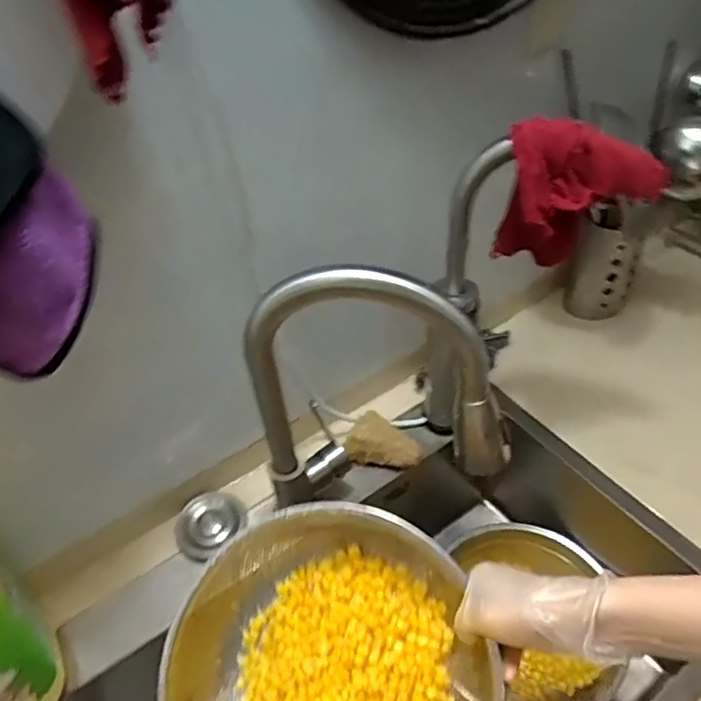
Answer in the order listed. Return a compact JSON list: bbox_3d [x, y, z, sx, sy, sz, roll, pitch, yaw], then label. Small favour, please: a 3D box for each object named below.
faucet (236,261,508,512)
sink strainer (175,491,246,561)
[{"bbox_3d":[0.026,0.045,0.599,0.247,0.320,0.075,3,44,8],"label":"faucet"},{"bbox_3d":[-0.168,0.210,0.744,0.022,0.073,0.085,-26,24,52],"label":"sink strainer"}]

